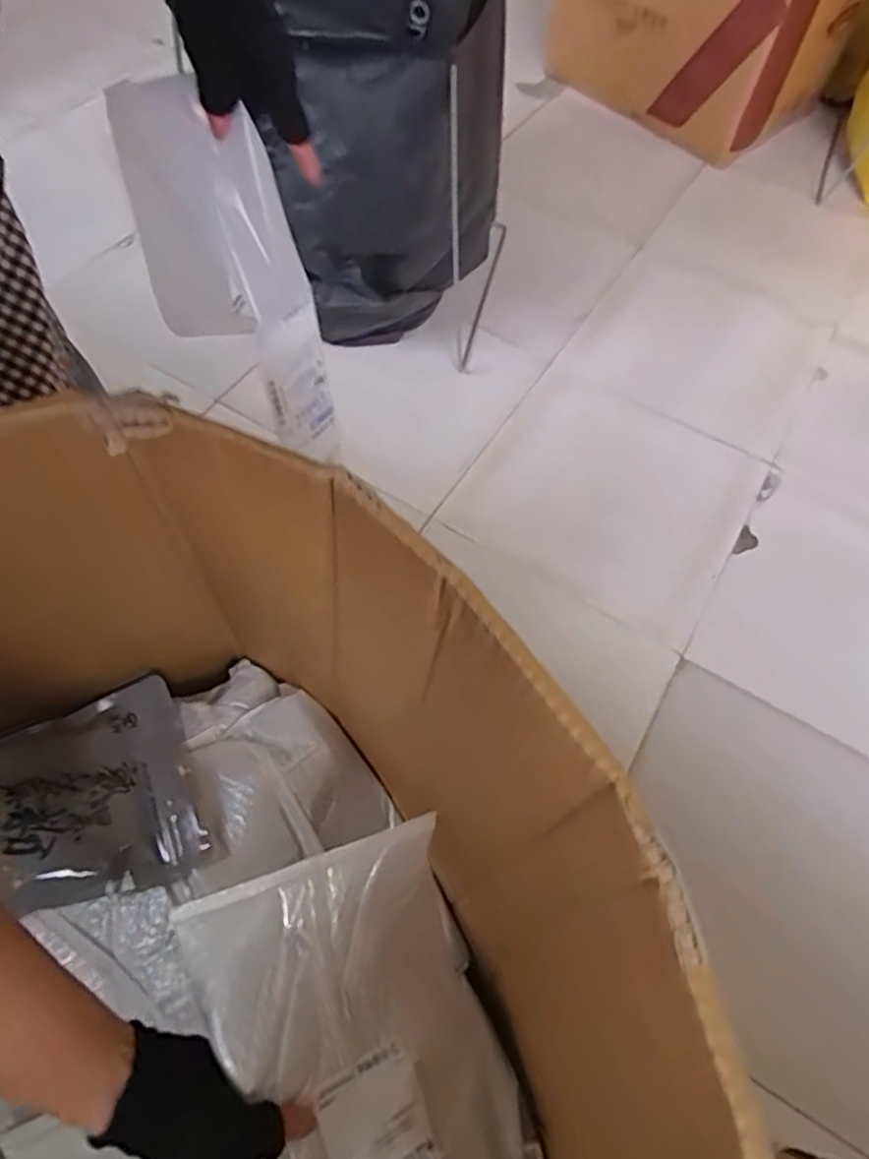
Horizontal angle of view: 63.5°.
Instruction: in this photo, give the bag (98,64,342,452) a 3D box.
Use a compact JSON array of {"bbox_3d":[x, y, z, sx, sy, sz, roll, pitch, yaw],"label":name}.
[{"bbox_3d":[-0.157,-0.224,0.586,0.082,0.341,0.102,25,64,36],"label":"bag"}]

